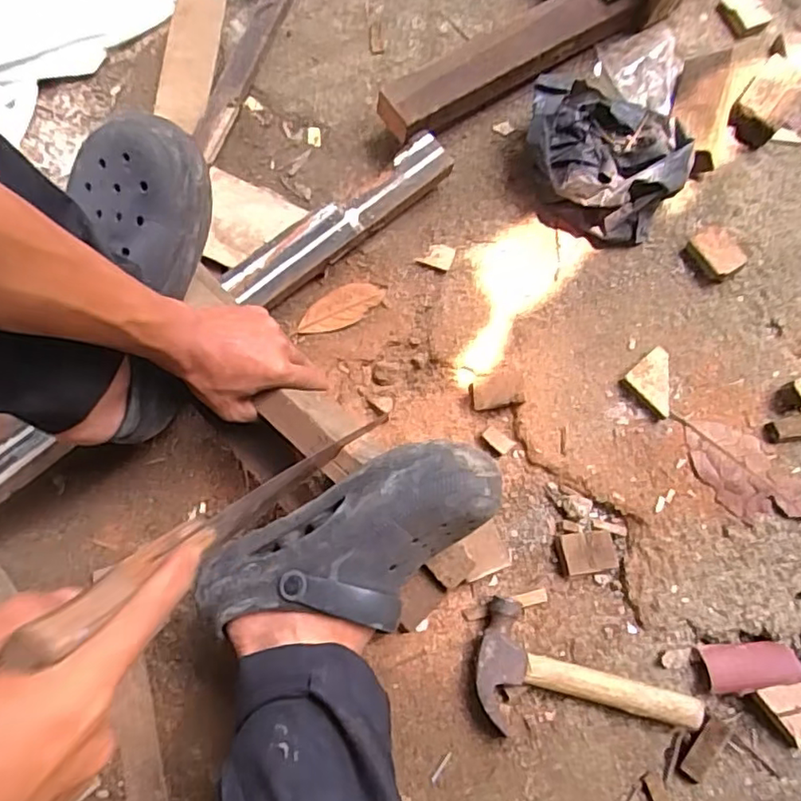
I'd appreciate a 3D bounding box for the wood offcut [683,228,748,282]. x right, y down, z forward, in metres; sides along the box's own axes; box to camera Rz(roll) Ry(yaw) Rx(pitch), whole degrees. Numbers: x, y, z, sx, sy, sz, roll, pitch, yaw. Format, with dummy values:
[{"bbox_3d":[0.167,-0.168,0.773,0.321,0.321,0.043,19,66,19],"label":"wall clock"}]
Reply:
[{"bbox_3d":[0.362,-0.168,0.697,0.045,0.030,0.060,-31,79,-6],"label":"wood offcut"}]

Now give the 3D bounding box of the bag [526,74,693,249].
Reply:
[{"bbox_3d":[0.229,-0.283,0.690,0.174,0.090,0.181,13,78,3],"label":"bag"}]

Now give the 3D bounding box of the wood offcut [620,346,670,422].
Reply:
[{"bbox_3d":[0.282,-0.018,0.665,0.053,0.021,0.060,-43,81,-8],"label":"wood offcut"}]

